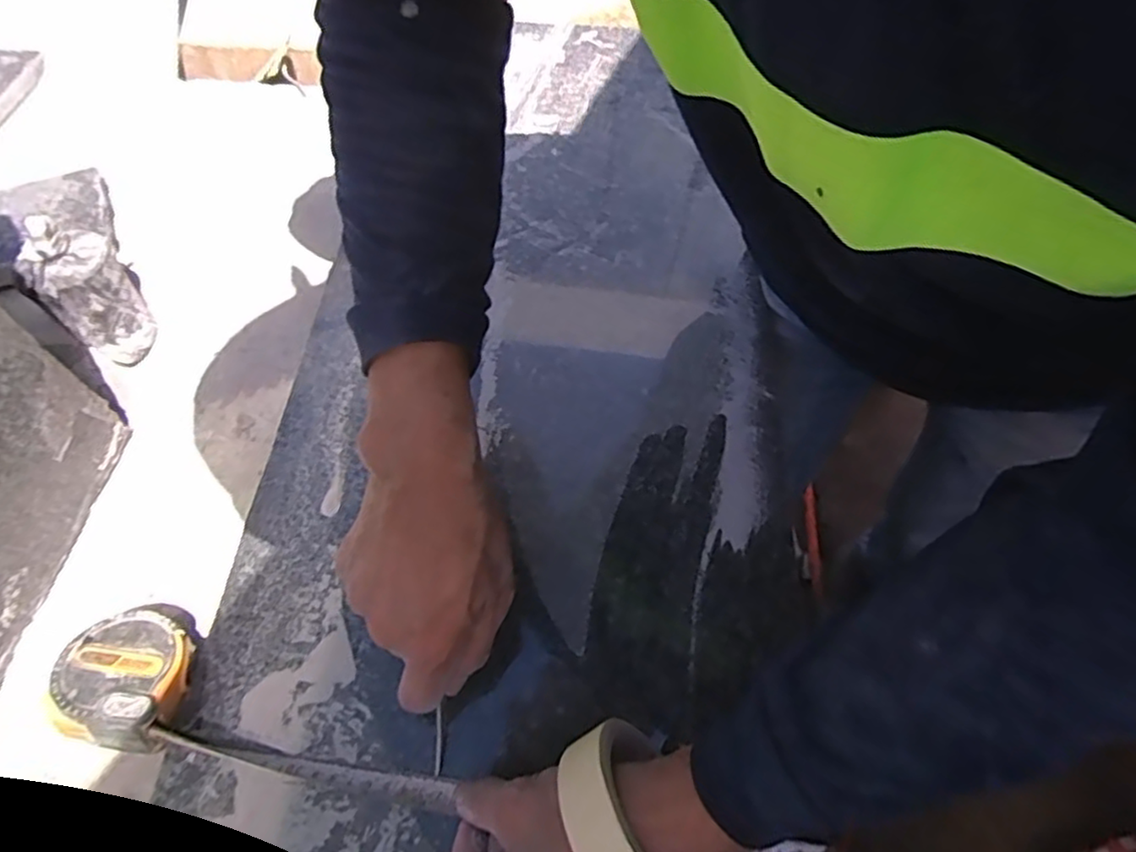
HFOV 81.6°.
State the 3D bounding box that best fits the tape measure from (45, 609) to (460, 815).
[{"bbox_3d":[-0.178,0.172,0.368,0.233,0.028,0.065,23,61,3],"label":"tape measure"}]

